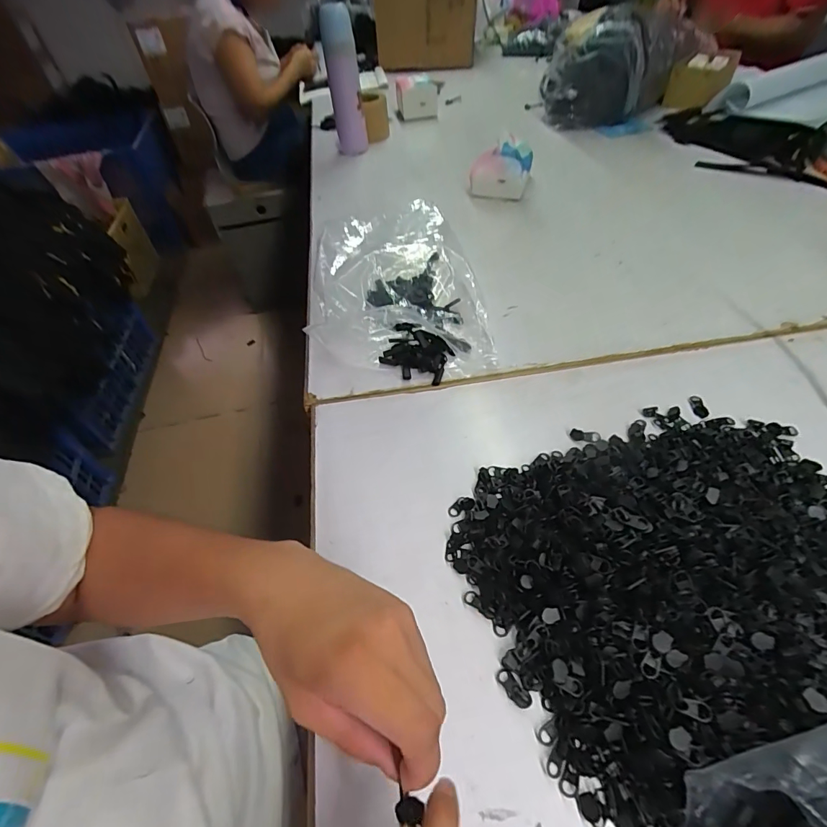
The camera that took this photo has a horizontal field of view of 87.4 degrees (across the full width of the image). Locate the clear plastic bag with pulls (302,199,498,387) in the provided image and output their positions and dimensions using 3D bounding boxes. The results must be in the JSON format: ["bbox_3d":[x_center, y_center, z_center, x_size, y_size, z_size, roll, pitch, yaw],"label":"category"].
[{"bbox_3d":[-0.026,-0.170,0.563,0.203,0.064,0.305,-9,49,-3],"label":"clear plastic bag with pulls"}]

